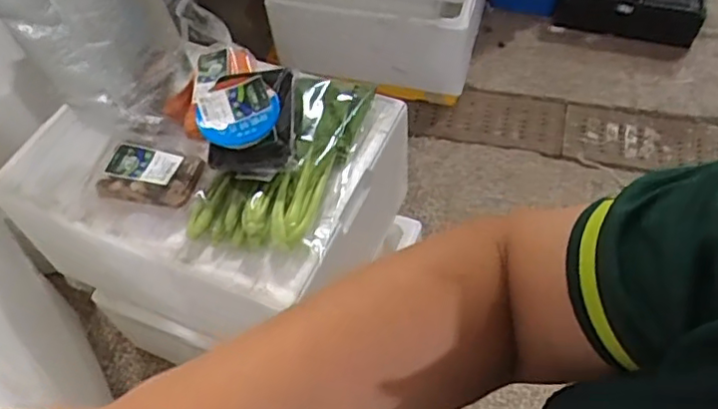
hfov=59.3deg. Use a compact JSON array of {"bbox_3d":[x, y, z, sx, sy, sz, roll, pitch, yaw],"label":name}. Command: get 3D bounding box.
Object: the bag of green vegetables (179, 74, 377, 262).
[{"bbox_3d":[-0.111,-0.066,0.952,0.192,0.074,0.349,11,57,11],"label":"bag of green vegetables"}]

